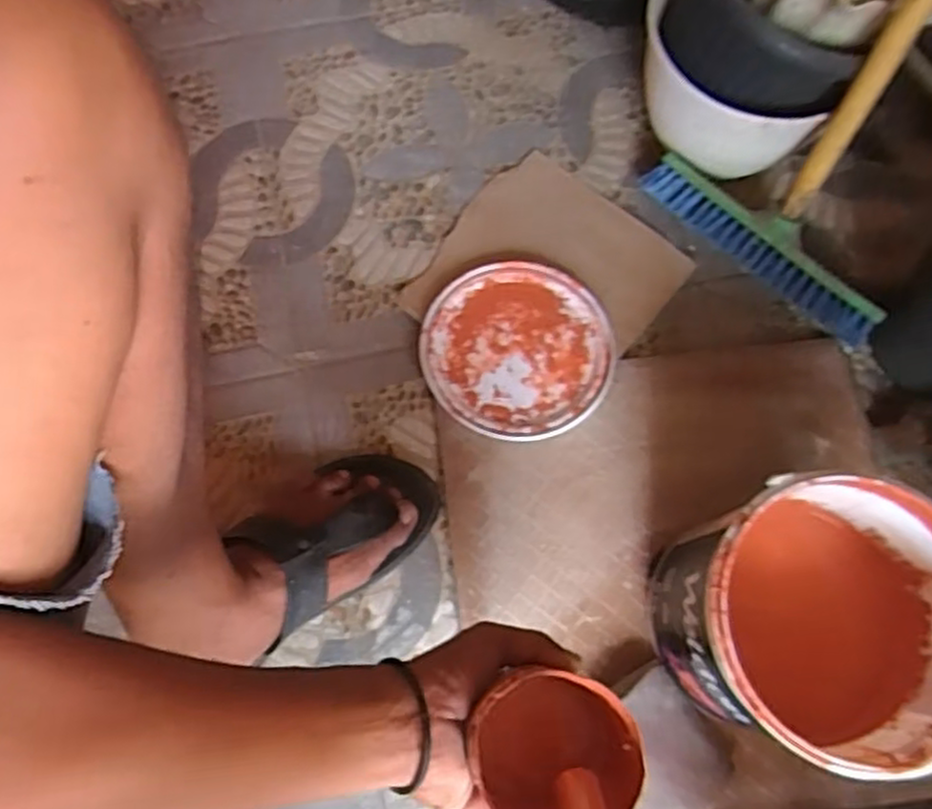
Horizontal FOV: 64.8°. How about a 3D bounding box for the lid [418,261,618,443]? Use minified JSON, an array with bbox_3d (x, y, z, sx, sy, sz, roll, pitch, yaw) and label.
[{"bbox_3d":[0.051,-0.052,0.692,0.178,0.019,0.170,0,73,0],"label":"lid"}]

